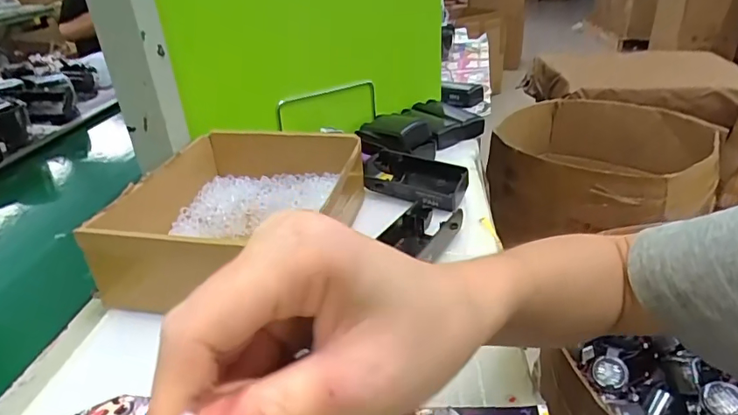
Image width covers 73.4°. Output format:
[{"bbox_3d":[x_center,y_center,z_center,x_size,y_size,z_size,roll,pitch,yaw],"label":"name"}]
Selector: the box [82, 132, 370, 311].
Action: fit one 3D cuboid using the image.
[{"bbox_3d":[-0.110,-0.003,0.460,0.179,0.072,0.235,1,29,8],"label":"box"}]

